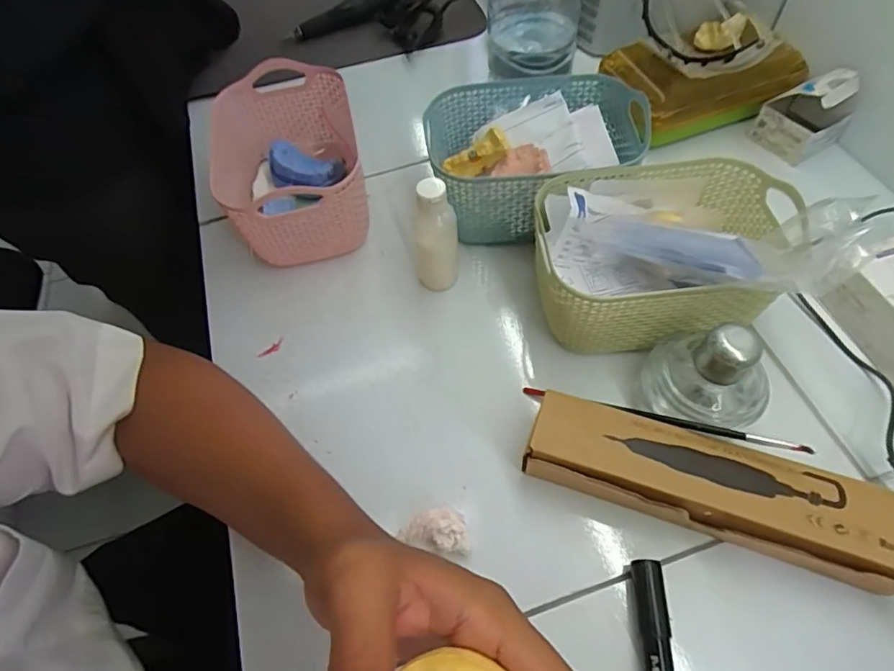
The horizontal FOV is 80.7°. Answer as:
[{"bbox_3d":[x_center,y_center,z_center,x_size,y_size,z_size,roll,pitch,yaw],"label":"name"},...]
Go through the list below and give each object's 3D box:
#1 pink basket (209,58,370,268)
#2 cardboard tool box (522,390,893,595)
[{"bbox_3d":[-0.139,-0.151,0.474,0.126,0.088,0.183,-13,58,-4],"label":"pink basket"},{"bbox_3d":[0.156,0.095,0.324,0.210,0.046,0.057,17,61,14],"label":"cardboard tool box"}]

